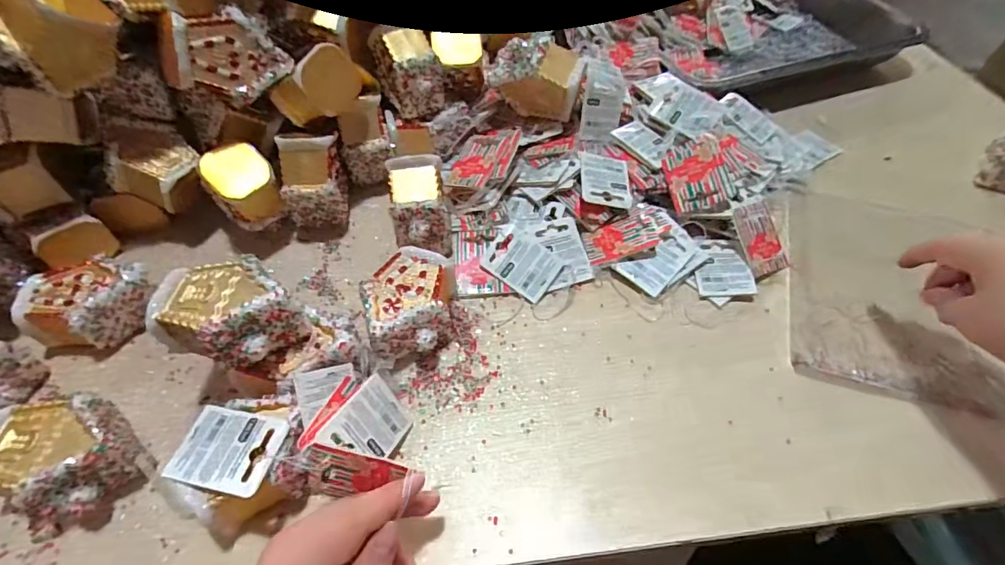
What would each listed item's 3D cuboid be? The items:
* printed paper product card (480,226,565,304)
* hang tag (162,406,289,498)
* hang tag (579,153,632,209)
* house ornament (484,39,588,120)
[{"bbox_3d":[0.017,-0.016,0.399,0.059,0.005,0.045,34,81,8],"label":"printed paper product card"},{"bbox_3d":[-0.157,0.095,0.273,0.056,0.004,0.044,10,50,9],"label":"hang tag"},{"bbox_3d":[0.092,-0.090,0.421,0.045,0.005,0.057,8,59,-7],"label":"hang tag"},{"bbox_3d":[0.030,-0.182,0.445,0.083,0.074,0.039,14,55,10],"label":"house ornament"}]

